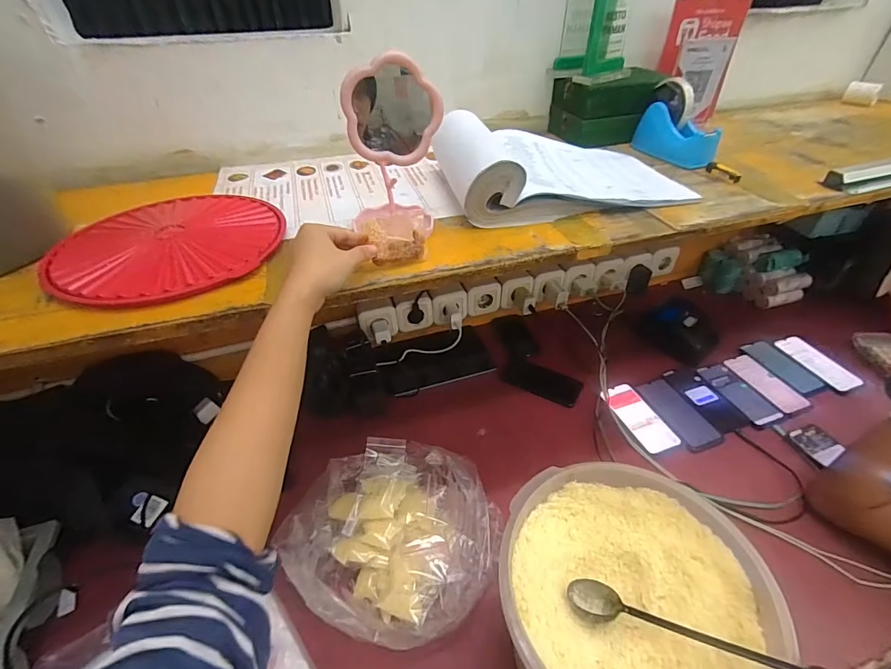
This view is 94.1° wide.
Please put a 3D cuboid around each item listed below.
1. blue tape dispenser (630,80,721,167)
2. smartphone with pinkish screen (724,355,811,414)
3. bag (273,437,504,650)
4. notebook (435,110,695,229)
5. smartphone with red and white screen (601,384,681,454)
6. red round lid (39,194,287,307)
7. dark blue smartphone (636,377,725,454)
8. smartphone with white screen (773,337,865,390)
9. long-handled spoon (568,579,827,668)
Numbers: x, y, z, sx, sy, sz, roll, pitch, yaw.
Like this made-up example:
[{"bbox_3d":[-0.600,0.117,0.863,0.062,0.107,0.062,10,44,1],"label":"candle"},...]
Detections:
[{"bbox_3d":[0.386,-0.352,0.690,0.060,0.104,0.145,-9,40,-8],"label":"blue tape dispenser"},{"bbox_3d":[0.683,0.105,0.892,0.061,0.012,0.159,-13,41,-12],"label":"smartphone with pinkish screen"},{"bbox_3d":[-0.075,0.281,0.616,0.280,0.088,0.280,28,48,31],"label":"bag"},{"bbox_3d":[0.162,-0.252,0.599,0.321,0.089,0.201,-9,40,-8],"label":"notebook"},{"bbox_3d":[0.379,0.162,0.817,0.073,0.007,0.158,-12,41,-11],"label":"smartphone with red and white screen"},{"bbox_3d":[-0.318,-0.110,0.485,0.237,0.017,0.226,-1,40,1],"label":"red round lid"},{"bbox_3d":[0.468,0.157,0.830,0.076,0.014,0.164,-11,41,-11],"label":"dark blue smartphone"},{"bbox_3d":[0.824,0.060,0.920,0.063,0.012,0.166,-17,42,-17],"label":"smartphone with white screen"},{"bbox_3d":[0.218,0.268,0.379,0.204,0.015,0.036,1,37,30],"label":"long-handled spoon"}]

